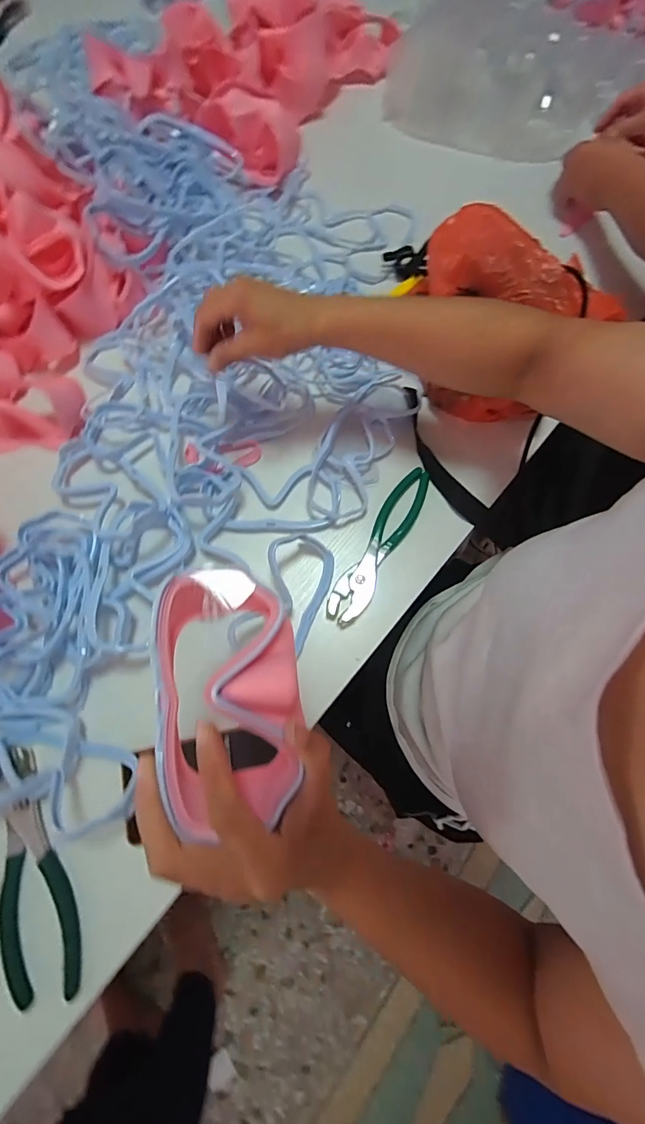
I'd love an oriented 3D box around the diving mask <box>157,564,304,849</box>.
[{"bbox_3d":[-0.053,0.073,0.249,0.076,0.056,0.146,-10,73,-3],"label":"diving mask"}]

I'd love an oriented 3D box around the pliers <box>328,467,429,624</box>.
[{"bbox_3d":[0.067,-0.022,0.457,0.038,0.017,0.195,30,76,9],"label":"pliers"}]

